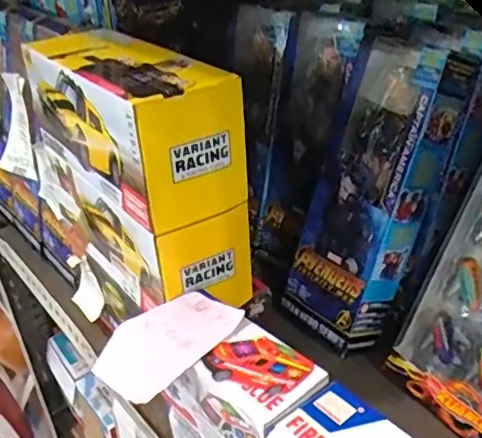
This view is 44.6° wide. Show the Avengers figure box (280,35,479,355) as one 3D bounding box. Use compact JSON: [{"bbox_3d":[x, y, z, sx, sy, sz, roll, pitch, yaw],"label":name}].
[{"bbox_3d":[0.129,-0.023,0.588,0.052,0.294,0.103,6,17,-42],"label":"Avengers figure box"}]

